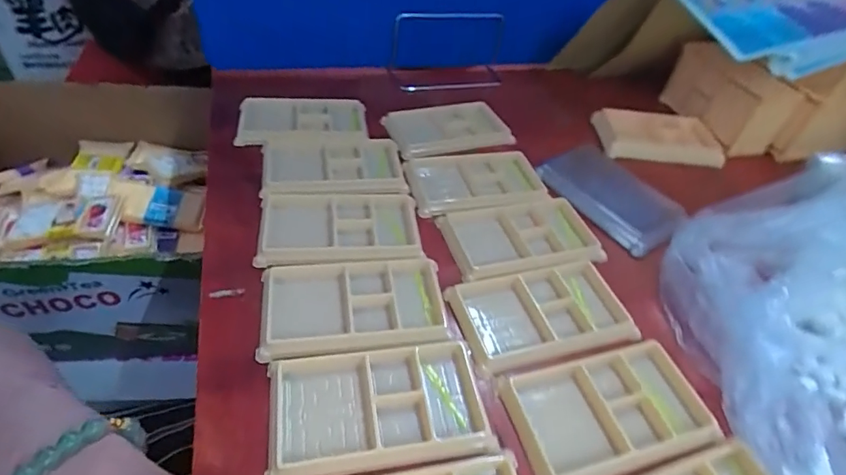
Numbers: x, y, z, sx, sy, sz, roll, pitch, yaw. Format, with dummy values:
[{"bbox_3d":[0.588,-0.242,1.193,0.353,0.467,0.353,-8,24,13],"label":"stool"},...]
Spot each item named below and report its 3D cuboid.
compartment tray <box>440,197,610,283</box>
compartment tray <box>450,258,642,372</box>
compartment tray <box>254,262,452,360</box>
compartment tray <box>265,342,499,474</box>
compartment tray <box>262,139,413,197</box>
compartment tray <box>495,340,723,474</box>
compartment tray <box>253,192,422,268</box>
[{"bbox_3d":[0.087,0.000,0.433,0.134,0.019,0.084,-10,49,-17],"label":"compartment tray"},{"bbox_3d":[0.095,0.061,0.380,0.137,0.021,0.077,-8,49,-16],"label":"compartment tray"},{"bbox_3d":[-0.051,0.051,0.357,0.135,0.010,0.079,-3,48,-11],"label":"compartment tray"},{"bbox_3d":[-0.026,0.107,0.303,0.138,0.013,0.075,-4,48,-12],"label":"compartment tray"},{"bbox_3d":[-0.088,-0.072,0.473,0.137,0.014,0.088,0,47,-8],"label":"compartment tray"},{"bbox_3d":[0.126,0.114,0.318,0.135,0.011,0.080,-7,49,-15],"label":"compartment tray"},{"bbox_3d":[-0.072,-0.009,0.413,0.136,0.012,0.088,1,47,-8],"label":"compartment tray"}]

